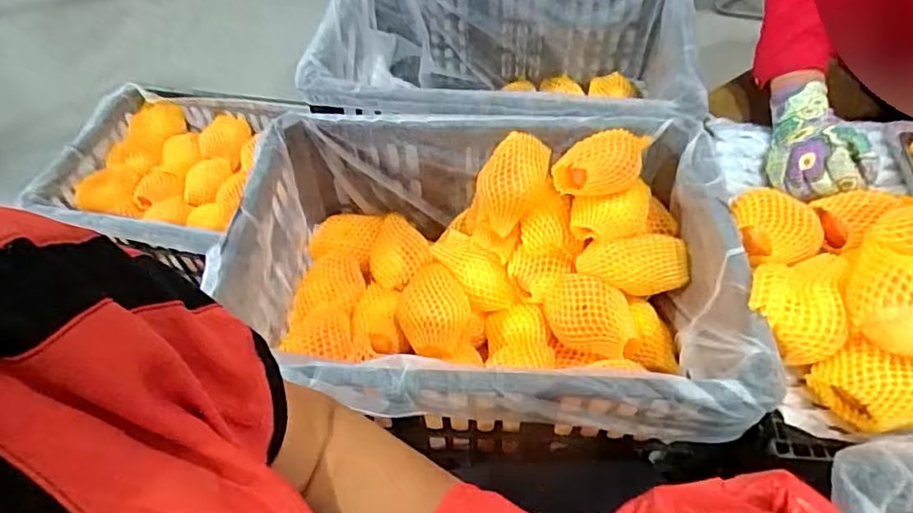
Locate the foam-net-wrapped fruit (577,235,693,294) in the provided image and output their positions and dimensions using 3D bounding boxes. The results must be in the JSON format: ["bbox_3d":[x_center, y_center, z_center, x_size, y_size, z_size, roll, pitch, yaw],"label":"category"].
[{"bbox_3d":[0.198,0.010,0.643,0.117,0.057,0.061,-3,52,0],"label":"foam-net-wrapped fruit"}]

